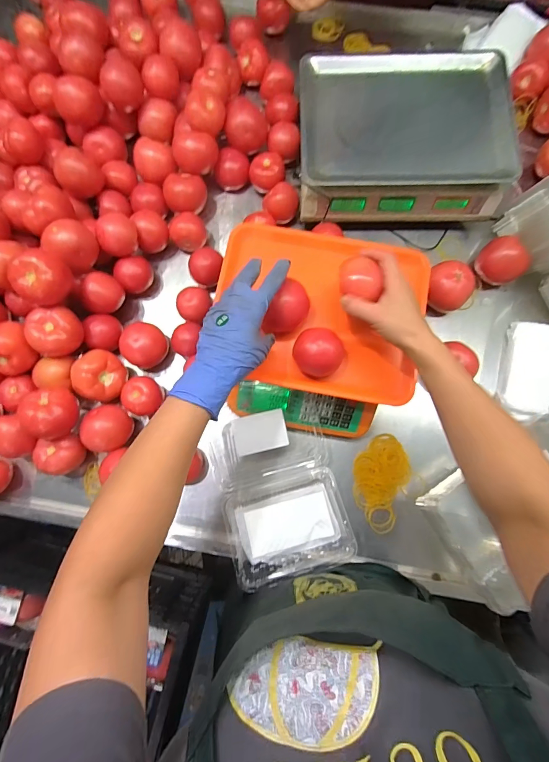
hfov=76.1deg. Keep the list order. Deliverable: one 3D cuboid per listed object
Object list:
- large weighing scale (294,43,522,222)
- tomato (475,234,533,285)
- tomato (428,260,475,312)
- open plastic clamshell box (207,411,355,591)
[{"bbox_3d":[0.211,-0.418,0.597,0.333,0.085,0.271,-2,80,1],"label":"large weighing scale"},{"bbox_3d":[0.389,-0.203,0.608,0.057,0.082,0.078,-35,81,-5],"label":"tomato"},{"bbox_3d":[0.301,-0.160,0.605,0.071,0.069,0.072,-45,82,-6],"label":"tomato"},{"bbox_3d":[0.005,0.171,0.549,0.183,0.083,0.237,-15,80,-2],"label":"open plastic clamshell box"}]

